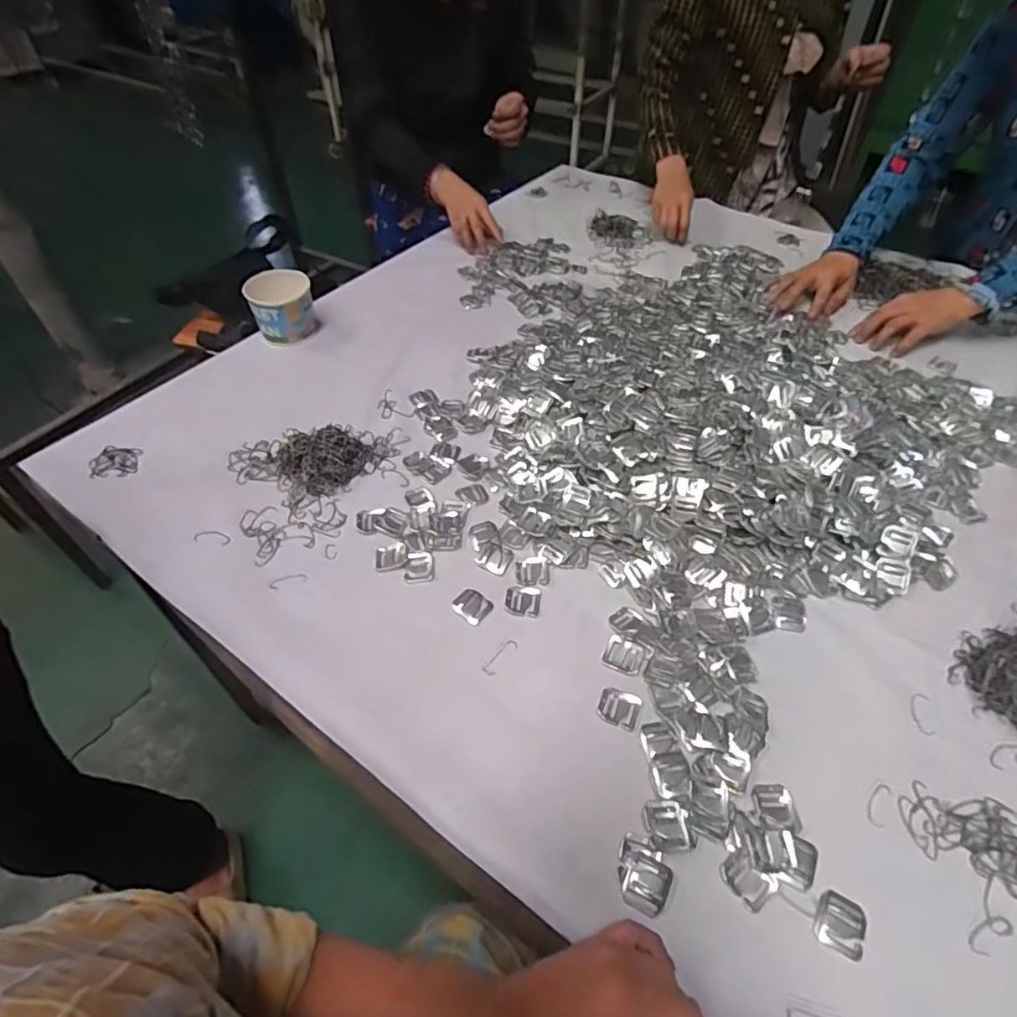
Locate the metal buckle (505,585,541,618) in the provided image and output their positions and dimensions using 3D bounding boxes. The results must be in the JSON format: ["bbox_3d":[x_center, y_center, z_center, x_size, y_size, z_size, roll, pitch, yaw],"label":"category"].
[{"bbox_3d":[0.015,0.091,0.582,0.034,0.004,0.033,7,50,5],"label":"metal buckle"}]

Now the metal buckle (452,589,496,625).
[{"bbox_3d":[-0.036,0.096,0.579,0.036,0.004,0.030,35,57,26],"label":"metal buckle"}]

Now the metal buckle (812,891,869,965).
[{"bbox_3d":[0.235,0.294,0.413,0.031,0.006,0.035,25,53,19],"label":"metal buckle"}]

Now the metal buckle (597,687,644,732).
[{"bbox_3d":[0.098,0.175,0.512,0.036,0.004,0.031,21,52,16],"label":"metal buckle"}]

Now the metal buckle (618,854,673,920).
[{"bbox_3d":[0.099,0.272,0.423,0.035,0.004,0.034,22,52,17],"label":"metal buckle"}]

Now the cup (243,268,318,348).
[{"bbox_3d":[-0.334,-0.298,0.859,0.090,0.071,0.088,-15,51,-13],"label":"cup"}]

